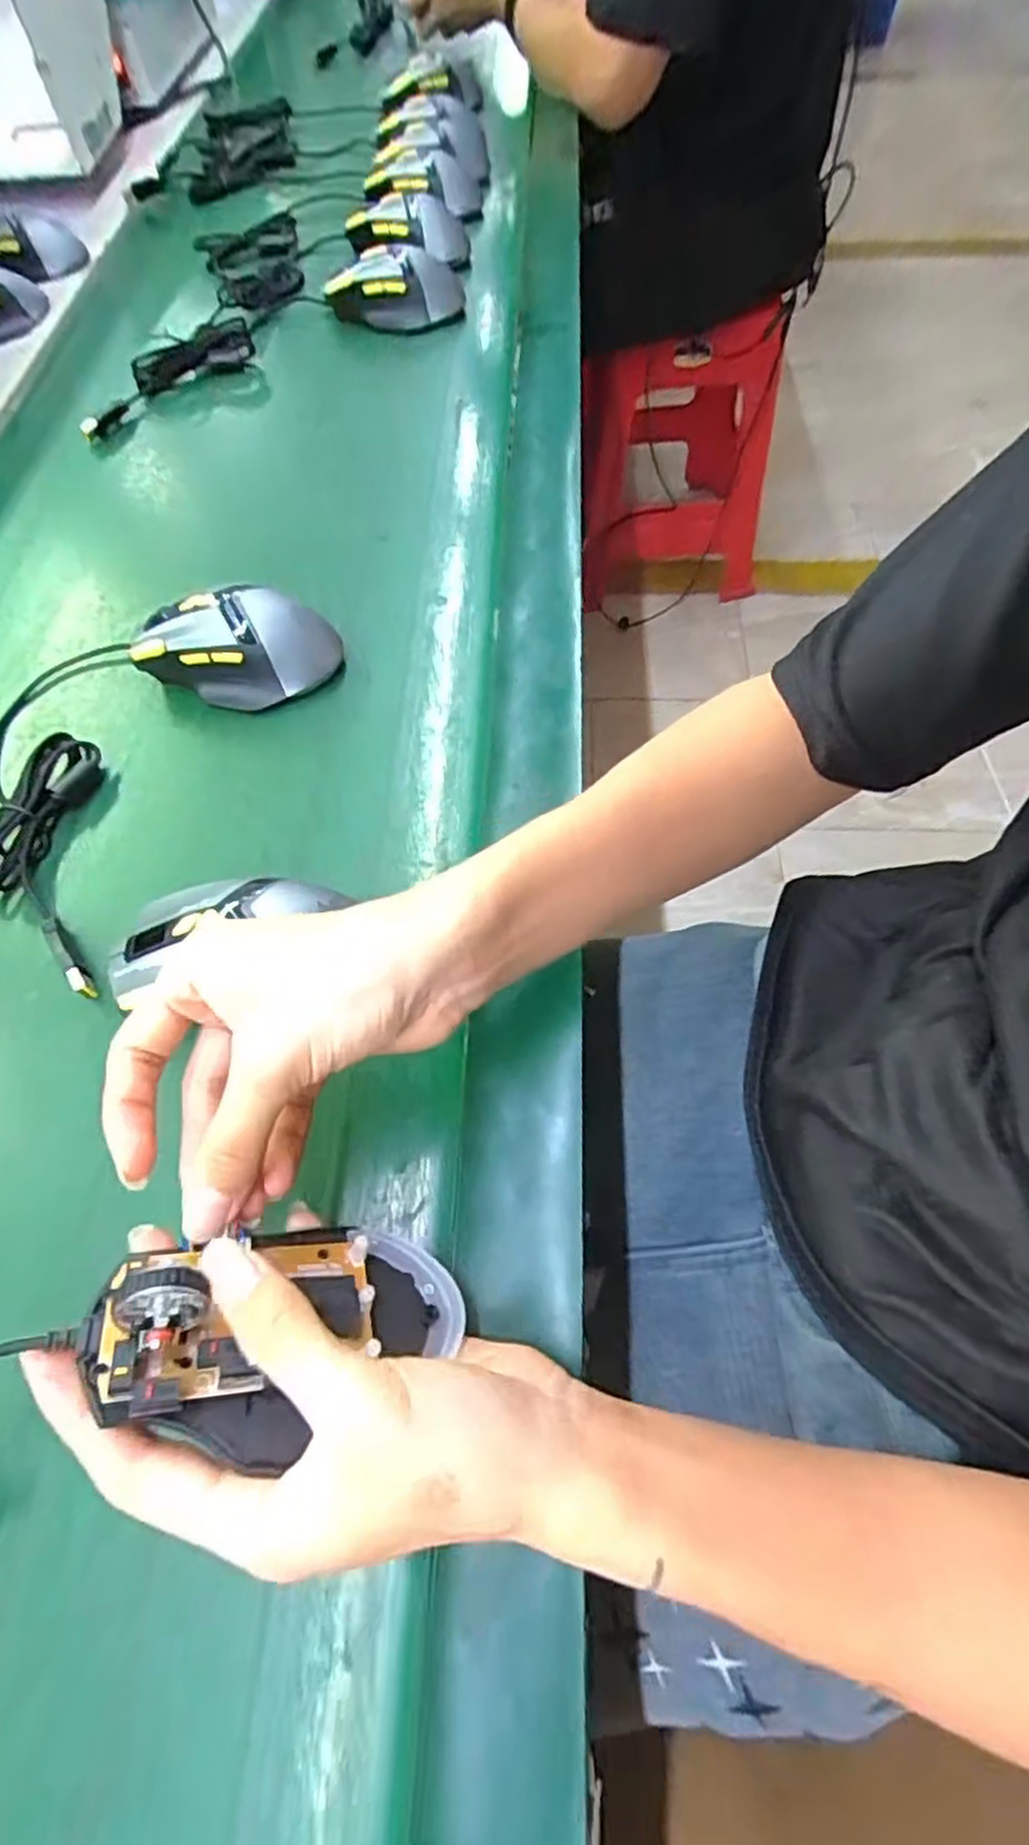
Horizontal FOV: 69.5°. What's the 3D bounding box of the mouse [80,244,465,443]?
[{"bbox_3d":[-0.207,-0.505,0.626,0.353,0.037,0.108,-31,64,-13],"label":"mouse"}]

